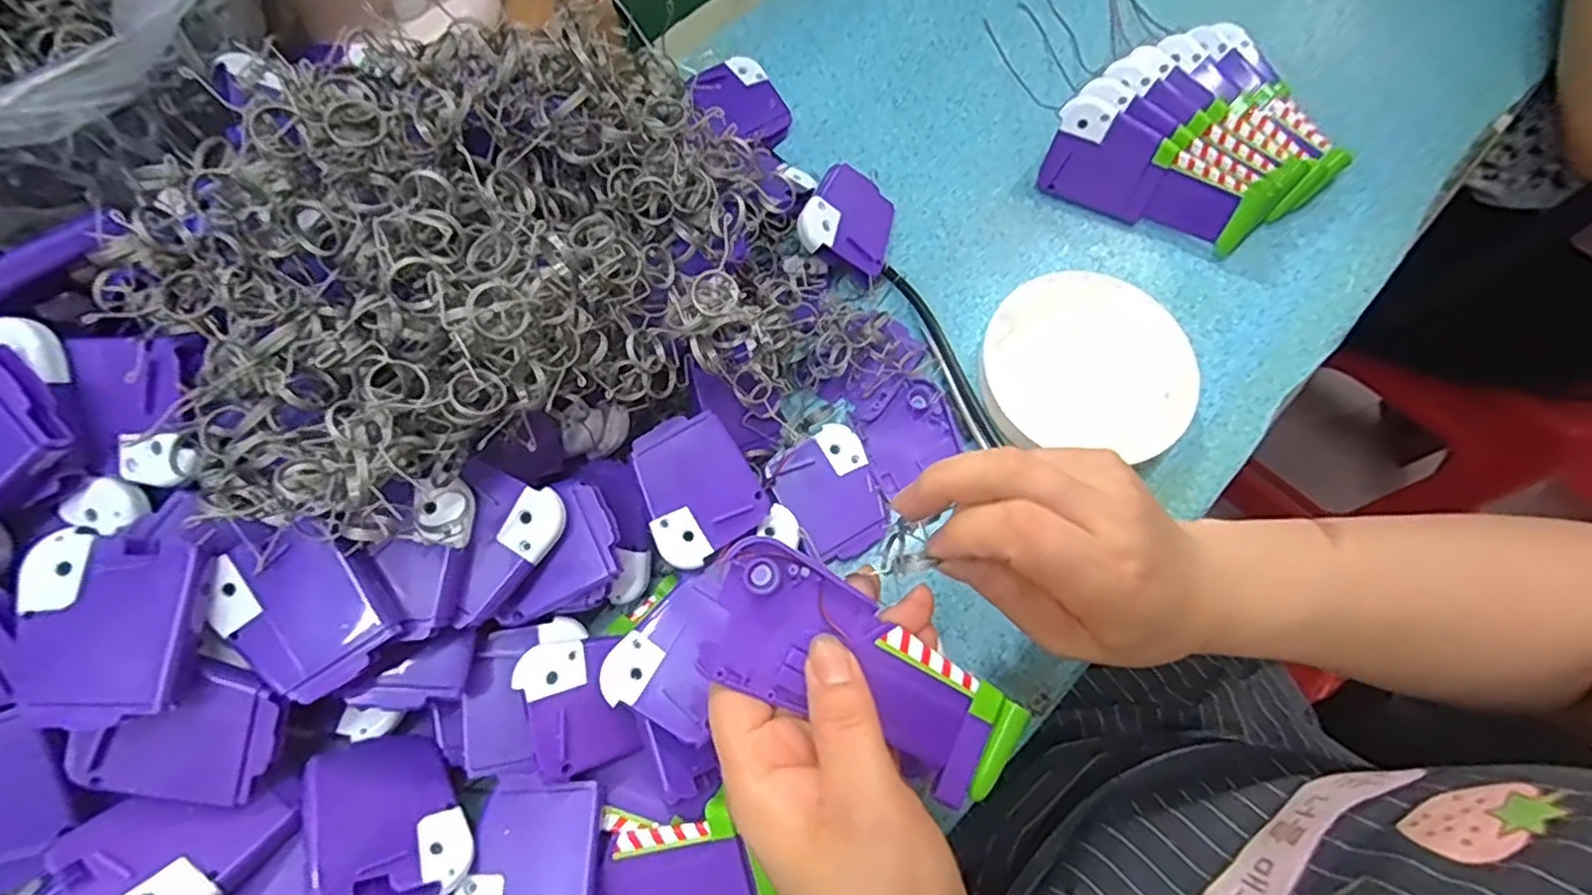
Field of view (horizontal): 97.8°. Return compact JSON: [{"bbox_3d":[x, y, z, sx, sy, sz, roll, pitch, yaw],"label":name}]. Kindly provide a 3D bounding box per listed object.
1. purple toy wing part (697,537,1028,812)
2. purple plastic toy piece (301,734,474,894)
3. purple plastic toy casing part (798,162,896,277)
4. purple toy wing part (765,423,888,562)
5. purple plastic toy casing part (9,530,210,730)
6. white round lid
[{"bbox_3d":[0.023,0.083,0.250,0.121,0.010,0.049,34,73,-1],"label":"purple toy wing part"},{"bbox_3d":[-0.153,0.139,0.261,0.050,0.007,0.061,6,34,-43],"label":"purple plastic toy piece"},{"bbox_3d":[0.029,-0.127,0.387,0.052,0.014,0.063,26,64,-21],"label":"purple plastic toy casing part"},{"bbox_3d":[0.020,0.023,0.347,0.049,0.011,0.060,-34,75,-12],"label":"purple toy wing part"},{"bbox_3d":[-0.227,0.058,0.227,0.047,0.006,0.060,1,76,-12],"label":"purple plastic toy casing part"},{"bbox_3d":[0.152,-0.043,0.366,0.105,0.024,0.094,15,71,3],"label":"white round lid"}]

